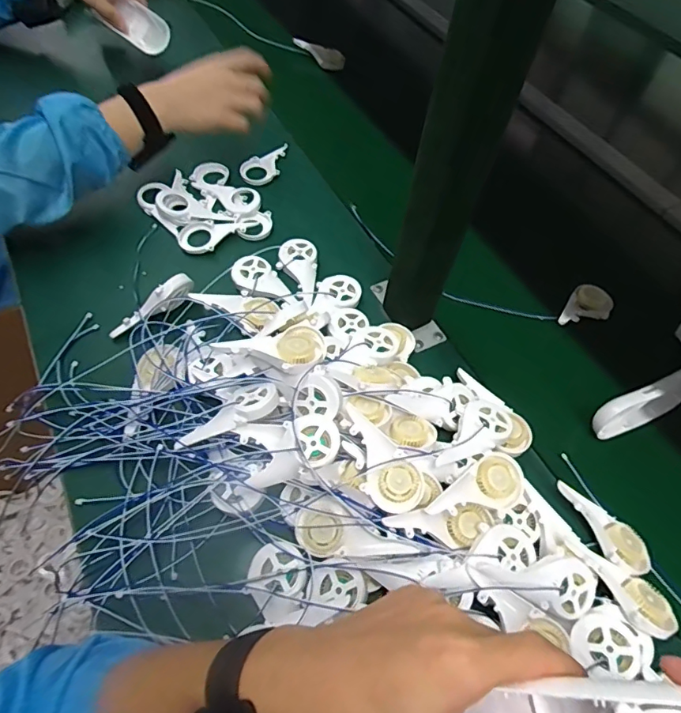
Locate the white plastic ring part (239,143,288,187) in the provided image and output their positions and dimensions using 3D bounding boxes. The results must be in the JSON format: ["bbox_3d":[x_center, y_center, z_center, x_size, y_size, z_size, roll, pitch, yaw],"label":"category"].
[{"bbox_3d":[-0.096,-0.260,0.646,0.040,0.012,0.095,30,60,14],"label":"white plastic ring part"}]

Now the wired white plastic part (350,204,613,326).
[{"bbox_3d":[0.150,-0.104,0.583,0.342,0.024,0.087,25,59,11],"label":"wired white plastic part"}]

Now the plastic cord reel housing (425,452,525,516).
[{"bbox_3d":[0.108,0.105,0.391,0.090,0.023,0.040,-9,58,-10],"label":"plastic cord reel housing"}]

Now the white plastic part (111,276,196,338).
[{"bbox_3d":[-0.189,-0.048,0.486,0.094,0.032,0.016,-38,66,-4],"label":"white plastic part"}]

